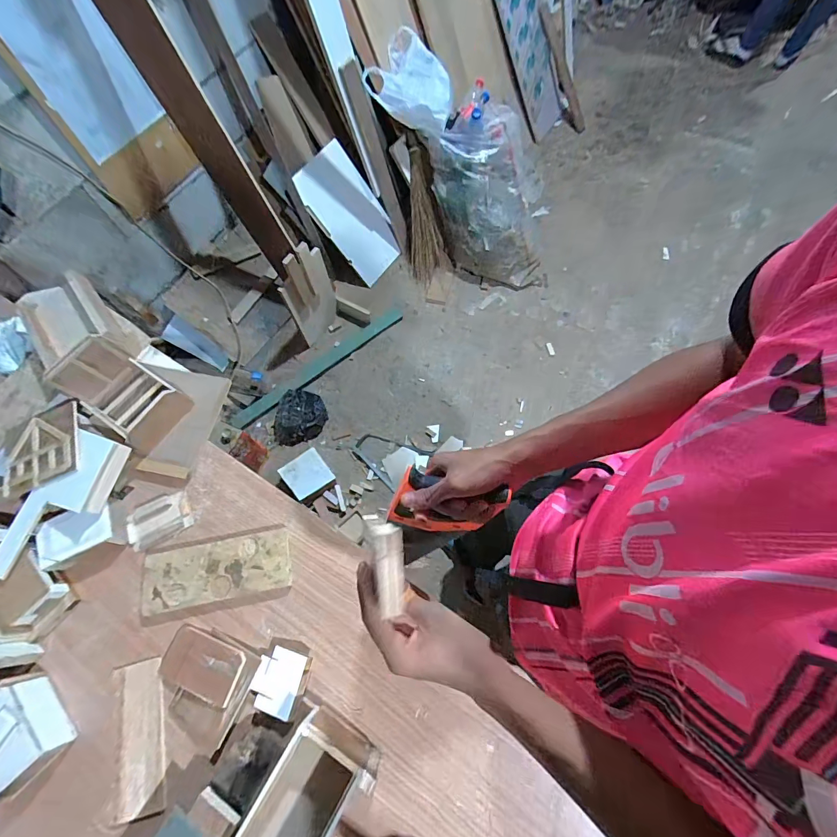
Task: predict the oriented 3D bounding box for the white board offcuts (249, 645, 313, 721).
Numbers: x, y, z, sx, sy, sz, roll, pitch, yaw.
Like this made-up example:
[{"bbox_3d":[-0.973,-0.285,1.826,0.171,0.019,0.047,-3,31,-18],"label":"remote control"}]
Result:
[{"bbox_3d":[-0.205,0.386,0.591,0.077,0.034,0.080,13,68,8],"label":"white board offcuts"}]

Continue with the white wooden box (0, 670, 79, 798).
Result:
[{"bbox_3d":[-0.585,0.455,0.566,0.114,0.073,0.126,-43,72,-14],"label":"white wooden box"}]

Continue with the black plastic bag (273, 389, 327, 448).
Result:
[{"bbox_3d":[-0.467,-0.011,1.576,0.200,0.048,0.236,3,67,4],"label":"black plastic bag"}]

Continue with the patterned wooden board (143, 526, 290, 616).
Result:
[{"bbox_3d":[-0.333,0.252,0.664,0.238,0.019,0.093,-11,67,-2],"label":"patterned wooden board"}]

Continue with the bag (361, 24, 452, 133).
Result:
[{"bbox_3d":[-0.036,-1.234,1.468,0.290,0.187,0.317,-14,67,-3],"label":"bag"}]

